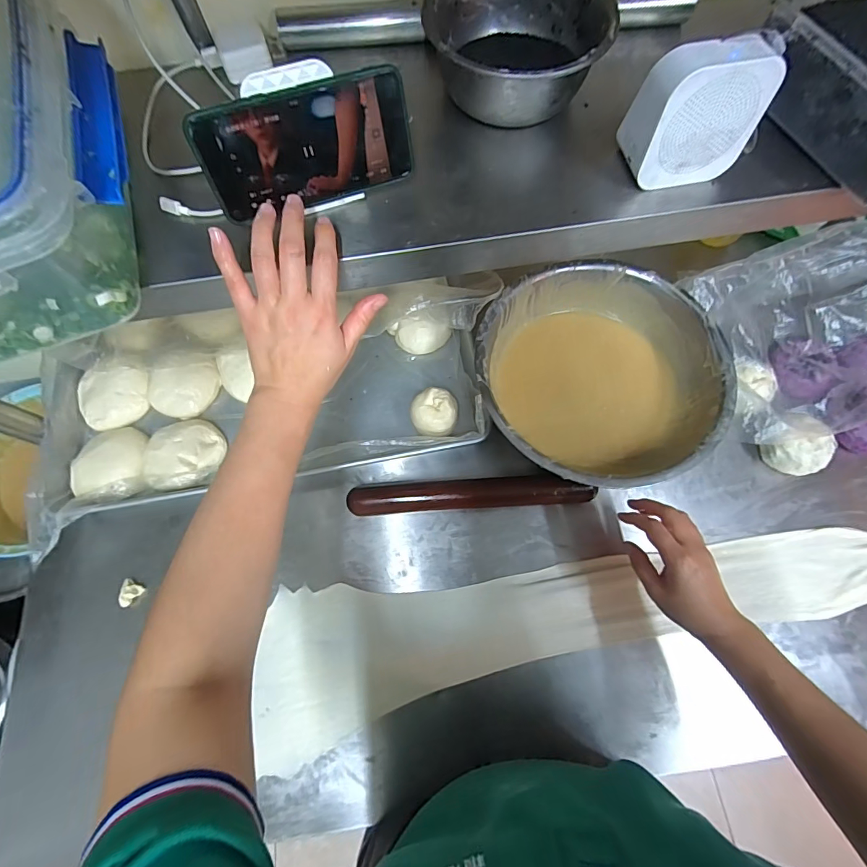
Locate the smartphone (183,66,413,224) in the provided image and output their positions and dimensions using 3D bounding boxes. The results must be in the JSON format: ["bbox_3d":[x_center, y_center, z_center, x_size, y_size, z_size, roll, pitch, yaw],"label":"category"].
[{"bbox_3d":[-0.098,-0.226,0.335,0.161,0.075,0.005,-19,51,-6],"label":"smartphone"}]

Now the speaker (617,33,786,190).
[{"bbox_3d":[0.214,-0.261,0.344,0.093,0.083,0.055,-8,71,-2],"label":"speaker"}]

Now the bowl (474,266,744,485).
[{"bbox_3d":[0.221,-0.077,0.582,0.307,0.086,0.307,0,71,1],"label":"bowl"}]

